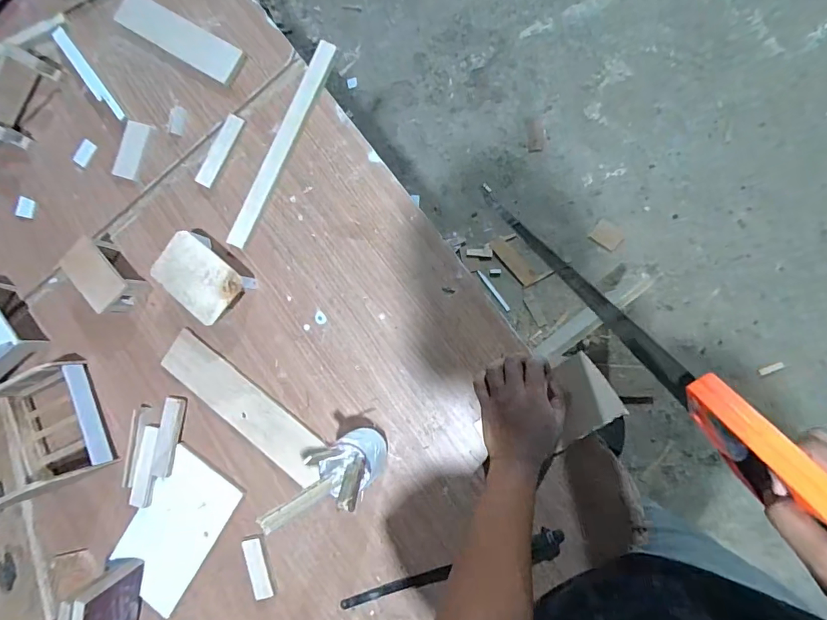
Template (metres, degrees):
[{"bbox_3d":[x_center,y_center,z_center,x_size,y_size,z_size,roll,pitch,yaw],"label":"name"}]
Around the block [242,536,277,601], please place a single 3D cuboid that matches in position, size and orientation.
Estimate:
[{"bbox_3d":[-0.211,0.354,0.612,0.028,0.012,0.082,-17,84,8],"label":"block"}]

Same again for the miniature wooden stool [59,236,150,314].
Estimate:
[{"bbox_3d":[-0.463,-0.051,0.665,0.106,0.055,0.065,45,94,9],"label":"miniature wooden stool"}]

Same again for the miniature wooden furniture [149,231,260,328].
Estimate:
[{"bbox_3d":[-0.298,-0.046,0.638,0.129,0.052,0.087,36,92,10],"label":"miniature wooden furniture"}]

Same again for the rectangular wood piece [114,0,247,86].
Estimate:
[{"bbox_3d":[-0.367,-0.425,0.692,0.251,0.011,0.058,33,92,10],"label":"rectangular wood piece"}]

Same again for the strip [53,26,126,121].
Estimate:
[{"bbox_3d":[-0.515,-0.371,0.705,0.022,0.010,0.198,-39,81,5],"label":"strip"}]

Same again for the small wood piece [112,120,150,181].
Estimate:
[{"bbox_3d":[-0.444,-0.250,0.701,0.045,0.007,0.088,20,90,10],"label":"small wood piece"}]

